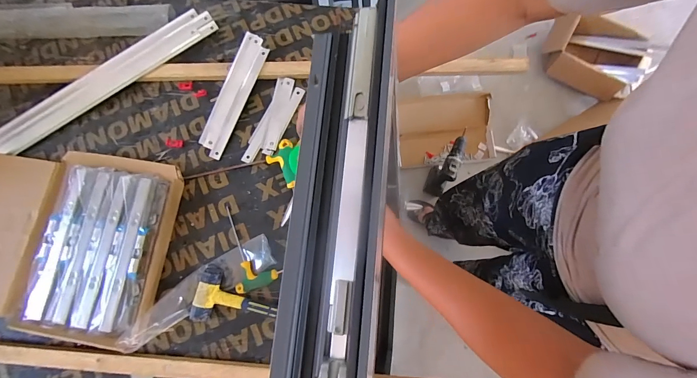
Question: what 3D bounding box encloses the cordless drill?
[{"bbox_3d":[0.375,-0.085,1.247,0.071,0.256,0.184,14,79,4],"label":"cordless drill"}]

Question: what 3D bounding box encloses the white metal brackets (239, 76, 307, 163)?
[{"bbox_3d":[-0.133,-0.120,0.565,0.052,0.010,0.166,21,80,5],"label":"white metal brackets"}]

